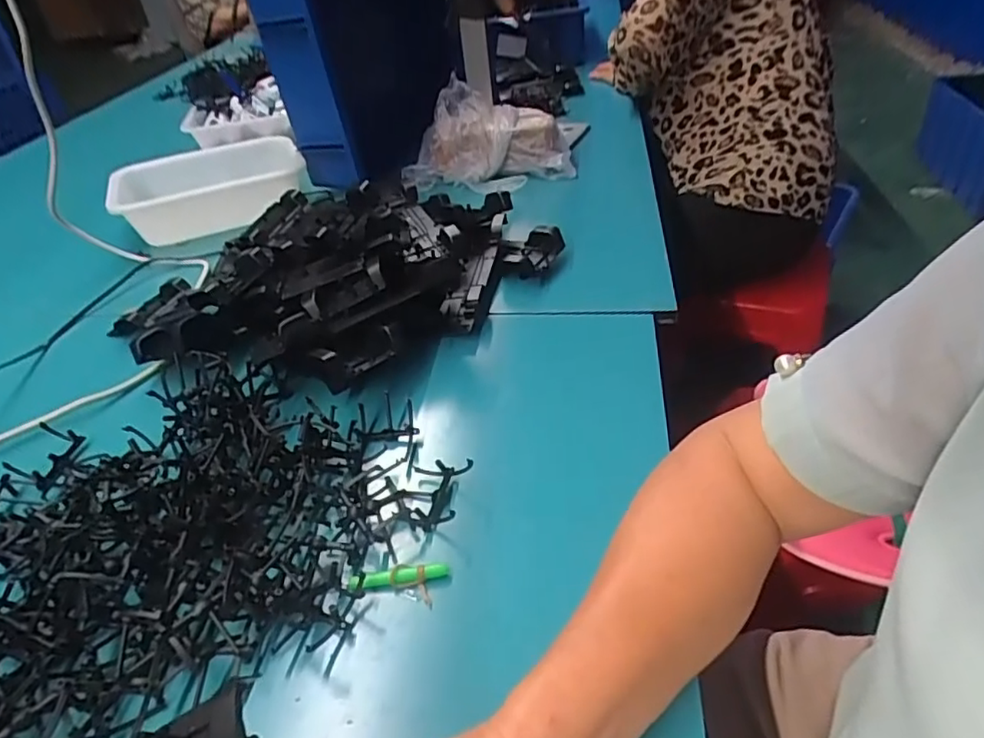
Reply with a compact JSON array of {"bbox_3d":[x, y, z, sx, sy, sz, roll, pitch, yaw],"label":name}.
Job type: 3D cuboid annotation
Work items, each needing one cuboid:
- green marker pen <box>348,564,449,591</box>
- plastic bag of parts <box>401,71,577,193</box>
[{"bbox_3d":[-0.058,0.130,0.387,0.062,0.010,0.009,-7,39,0],"label":"green marker pen"},{"bbox_3d":[-0.005,-0.321,0.851,0.239,0.107,0.107,-17,40,-13],"label":"plastic bag of parts"}]

